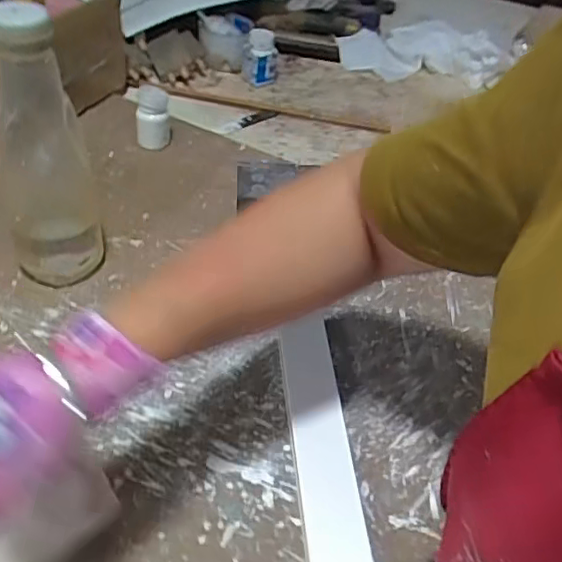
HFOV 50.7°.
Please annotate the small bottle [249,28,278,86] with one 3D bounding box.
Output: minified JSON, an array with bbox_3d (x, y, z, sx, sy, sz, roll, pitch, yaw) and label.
[{"bbox_3d":[-0.028,-0.310,0.826,0.045,0.064,0.033,3,44,-5],"label":"small bottle"}]

